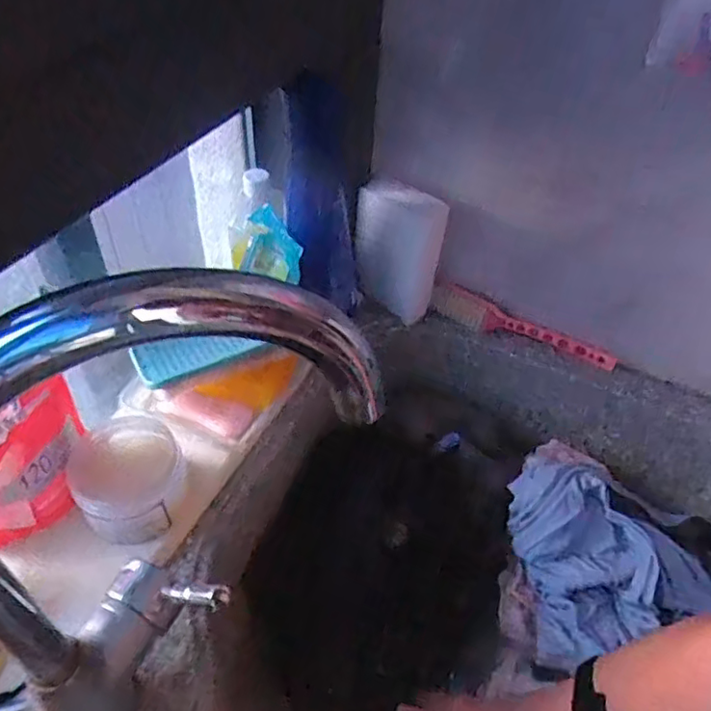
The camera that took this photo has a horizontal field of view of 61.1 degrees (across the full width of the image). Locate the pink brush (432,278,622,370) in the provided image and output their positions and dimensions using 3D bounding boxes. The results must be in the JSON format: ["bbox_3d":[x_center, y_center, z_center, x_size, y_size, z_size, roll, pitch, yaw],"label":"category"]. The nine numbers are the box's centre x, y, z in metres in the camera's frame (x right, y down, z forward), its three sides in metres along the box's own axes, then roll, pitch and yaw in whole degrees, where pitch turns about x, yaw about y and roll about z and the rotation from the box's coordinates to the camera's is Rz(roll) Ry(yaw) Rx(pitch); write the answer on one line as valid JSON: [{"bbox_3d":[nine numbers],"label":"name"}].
[{"bbox_3d":[0.184,-0.034,0.665,0.206,0.040,0.026,17,46,12],"label":"pink brush"}]

